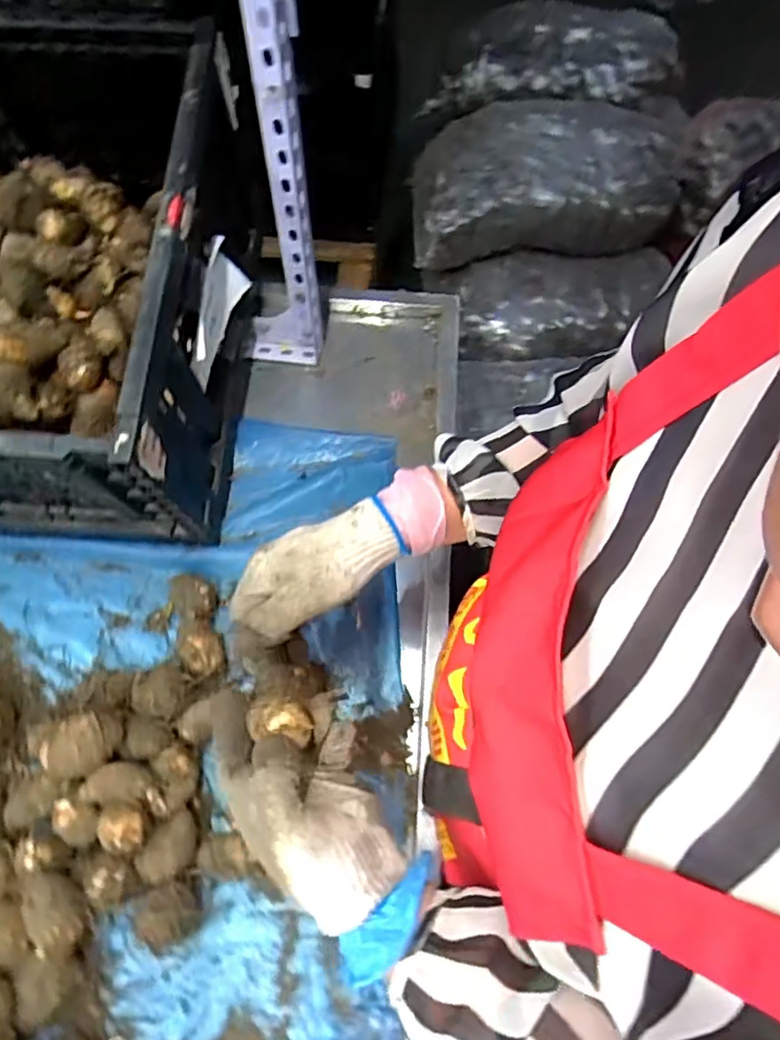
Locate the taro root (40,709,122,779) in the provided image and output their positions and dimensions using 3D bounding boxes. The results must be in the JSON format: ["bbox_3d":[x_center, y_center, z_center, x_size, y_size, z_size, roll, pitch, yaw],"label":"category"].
[{"bbox_3d":[-0.239,0.176,0.500,0.055,0.043,0.043,-13,65,-7],"label":"taro root"}]

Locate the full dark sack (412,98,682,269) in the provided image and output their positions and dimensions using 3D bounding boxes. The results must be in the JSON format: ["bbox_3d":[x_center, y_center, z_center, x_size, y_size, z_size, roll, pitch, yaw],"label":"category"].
[{"bbox_3d":[0.322,-0.718,1.352,0.537,0.196,0.246,-3,65,-2],"label":"full dark sack"}]

